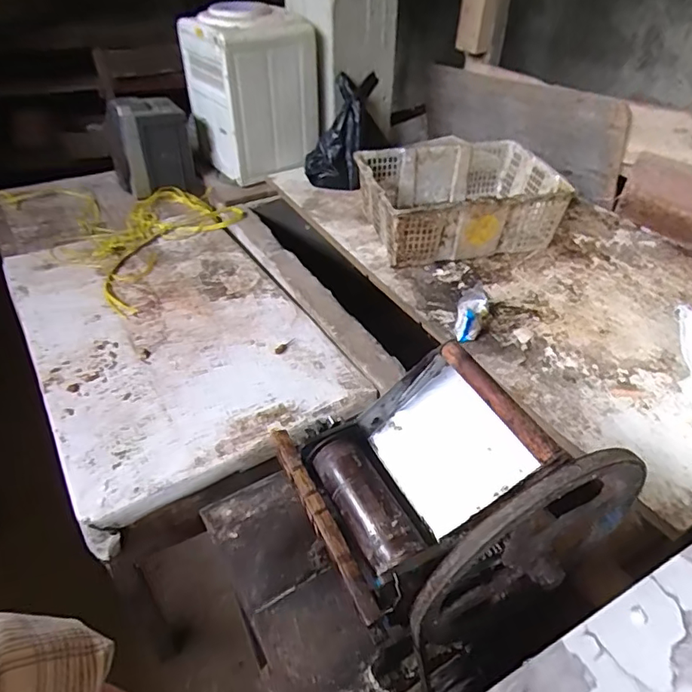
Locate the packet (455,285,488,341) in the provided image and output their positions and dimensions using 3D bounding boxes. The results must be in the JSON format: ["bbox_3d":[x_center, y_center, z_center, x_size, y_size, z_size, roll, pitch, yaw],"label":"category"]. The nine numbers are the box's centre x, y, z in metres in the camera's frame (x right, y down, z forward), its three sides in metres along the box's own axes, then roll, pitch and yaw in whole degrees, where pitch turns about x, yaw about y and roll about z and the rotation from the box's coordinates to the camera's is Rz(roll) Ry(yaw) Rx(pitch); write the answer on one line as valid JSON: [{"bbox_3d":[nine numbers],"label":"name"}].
[{"bbox_3d":[0.265,-0.071,1.059,0.062,0.071,0.151,10,38,9],"label":"packet"}]

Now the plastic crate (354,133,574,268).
[{"bbox_3d":[0.285,-0.377,1.341,0.476,0.184,0.345,-11,43,-12],"label":"plastic crate"}]

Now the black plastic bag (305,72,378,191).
[{"bbox_3d":[-0.004,-0.637,1.503,0.178,0.339,0.130,19,6,20],"label":"black plastic bag"}]

